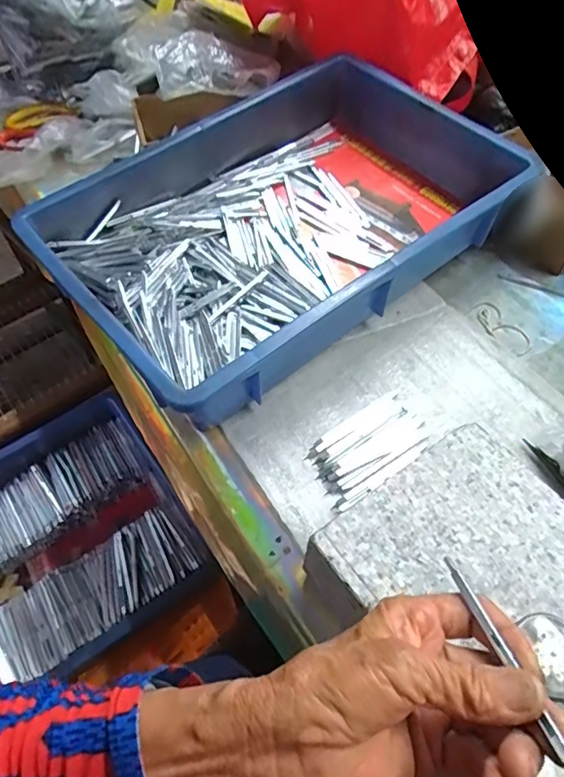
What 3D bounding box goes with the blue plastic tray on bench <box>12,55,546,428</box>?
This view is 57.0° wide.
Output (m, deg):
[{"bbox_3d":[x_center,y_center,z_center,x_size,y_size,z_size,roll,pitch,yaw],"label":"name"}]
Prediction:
[{"bbox_3d":[0.004,-0.169,0.528,0.432,0.089,0.285,-35,61,-22],"label":"blue plastic tray on bench"}]

